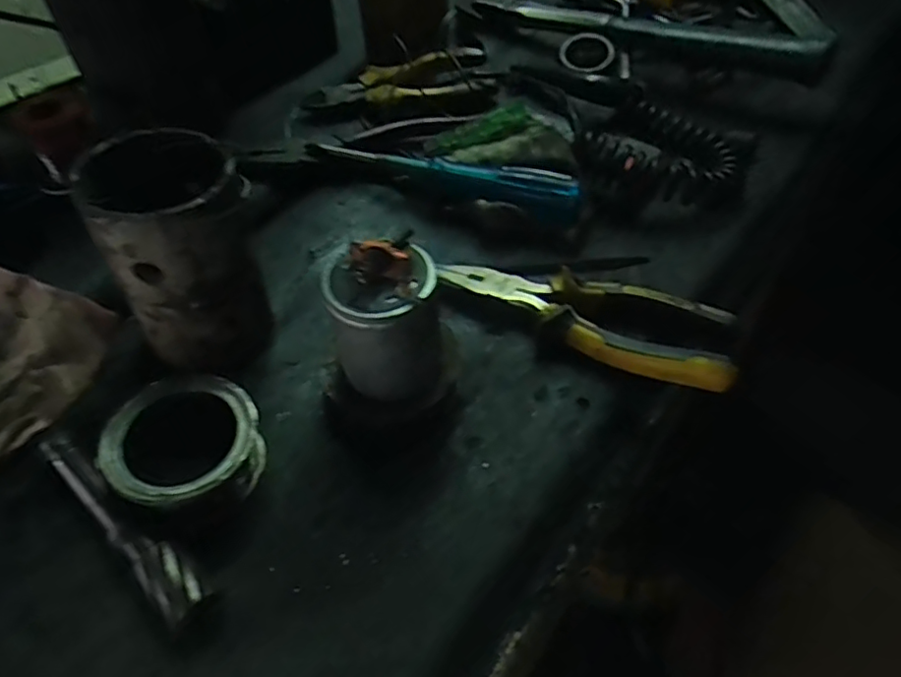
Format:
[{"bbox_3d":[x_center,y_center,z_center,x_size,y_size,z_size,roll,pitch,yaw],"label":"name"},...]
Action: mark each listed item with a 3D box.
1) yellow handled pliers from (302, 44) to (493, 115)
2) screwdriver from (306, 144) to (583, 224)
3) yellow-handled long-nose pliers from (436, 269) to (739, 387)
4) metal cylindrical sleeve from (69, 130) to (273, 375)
[{"bbox_3d":[-0.038,-0.203,0.472,0.150,0.032,0.048,-21,52,-16],"label":"yellow handled pliers"},{"bbox_3d":[-0.008,-0.113,0.398,0.191,0.021,0.029,15,51,14],"label":"screwdriver"},{"bbox_3d":[0.071,-0.016,0.325,0.166,0.016,0.047,19,52,18],"label":"yellow-handled long-nose pliers"},{"bbox_3d":[-0.132,-0.046,0.289,0.065,0.104,0.067,-1,49,1],"label":"metal cylindrical sleeve"}]

